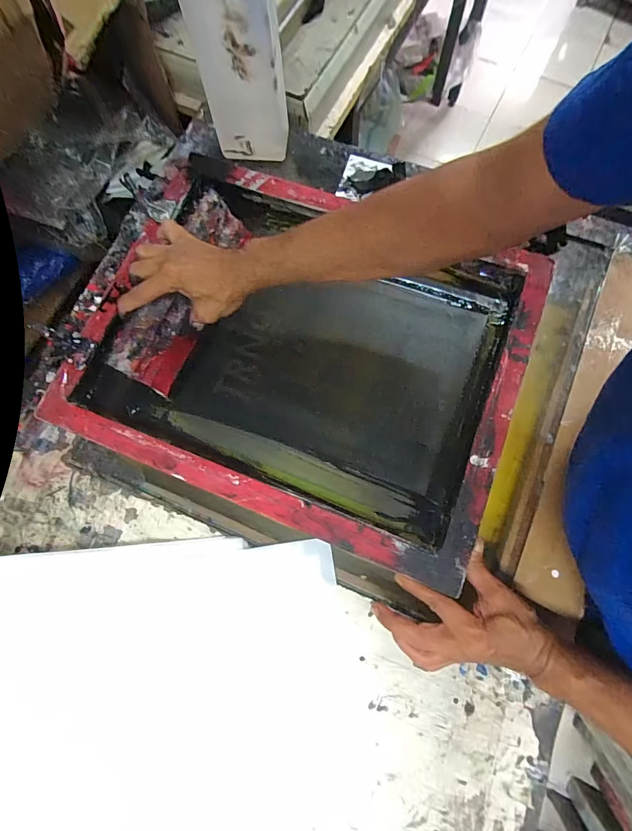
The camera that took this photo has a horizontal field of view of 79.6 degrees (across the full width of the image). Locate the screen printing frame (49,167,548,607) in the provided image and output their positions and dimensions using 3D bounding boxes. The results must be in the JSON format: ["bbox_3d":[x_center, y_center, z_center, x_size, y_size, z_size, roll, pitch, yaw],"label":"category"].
[{"bbox_3d":[-0.020,-0.086,0.464,0.498,0.050,0.392,21,77,6],"label":"screen printing frame"}]

